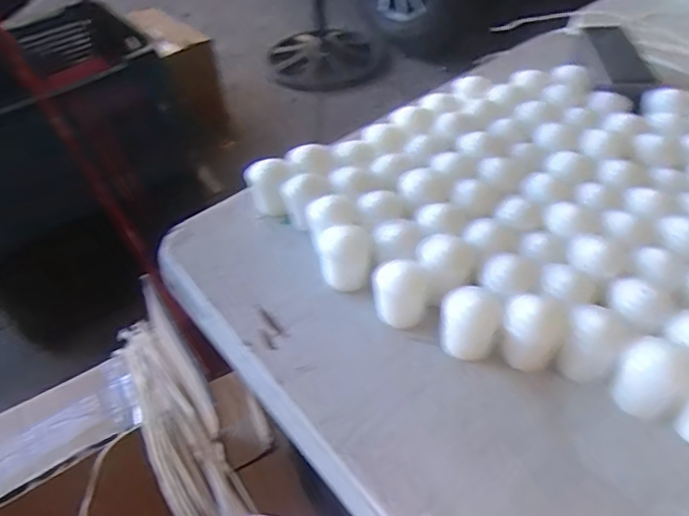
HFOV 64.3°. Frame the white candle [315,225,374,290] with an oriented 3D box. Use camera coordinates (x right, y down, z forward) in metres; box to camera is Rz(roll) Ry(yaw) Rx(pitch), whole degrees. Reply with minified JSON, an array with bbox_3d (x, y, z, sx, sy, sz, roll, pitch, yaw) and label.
[{"bbox_3d":[0.002,0.001,0.425,0.040,0.041,0.039,-3,48,3],"label":"white candle"}]

